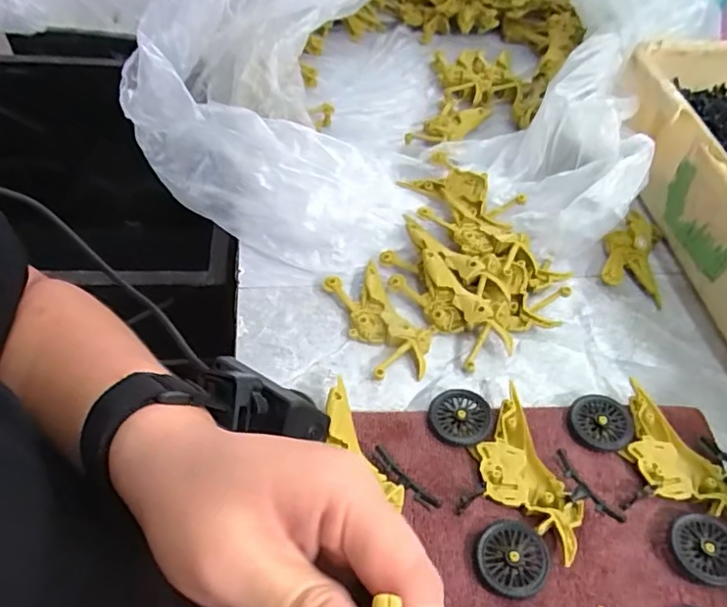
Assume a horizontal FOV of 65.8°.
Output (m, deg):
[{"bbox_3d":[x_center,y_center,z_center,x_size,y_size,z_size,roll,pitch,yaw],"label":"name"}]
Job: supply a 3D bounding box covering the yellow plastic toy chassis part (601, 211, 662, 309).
[{"bbox_3d":[0.222,-0.044,0.462,0.046,0.016,0.095,17,51,8],"label":"yellow plastic toy chassis part"}]

